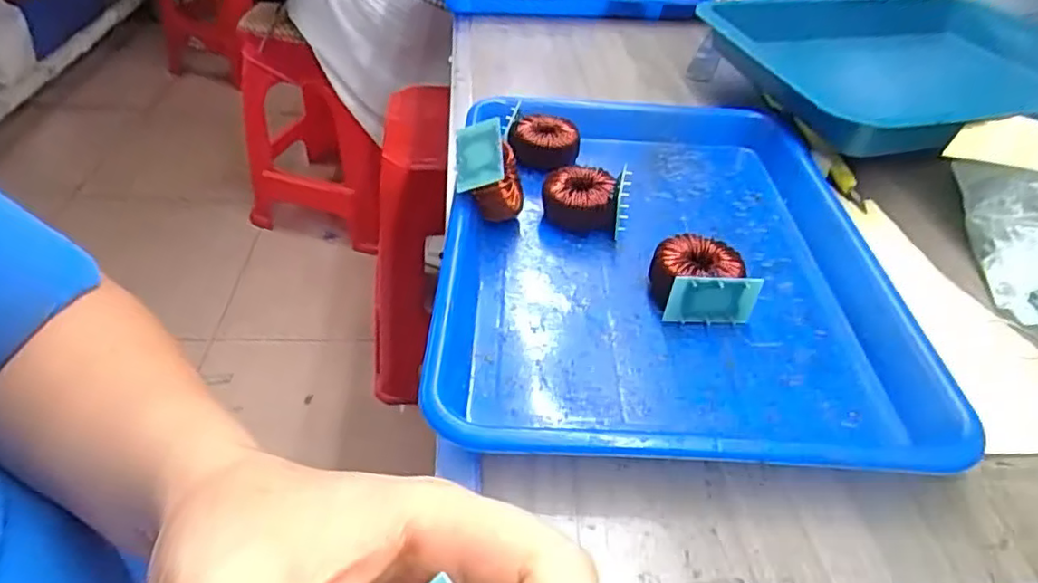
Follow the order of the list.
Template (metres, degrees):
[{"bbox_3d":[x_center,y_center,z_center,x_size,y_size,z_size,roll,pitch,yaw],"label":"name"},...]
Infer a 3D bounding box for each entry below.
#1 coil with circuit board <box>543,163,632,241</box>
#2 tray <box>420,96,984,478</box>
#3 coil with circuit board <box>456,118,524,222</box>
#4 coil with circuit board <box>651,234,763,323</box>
[{"bbox_3d":[0.043,-0.061,0.420,0.053,0.035,0.036,8,42,5],"label":"coil with circuit board"},{"bbox_3d":[0.083,-0.032,0.392,0.249,0.033,0.326,5,41,0],"label":"tray"},{"bbox_3d":[-0.019,-0.075,0.401,0.031,0.043,0.051,-15,61,13],"label":"coil with circuit board"},{"bbox_3d":[0.103,-0.007,0.363,0.051,0.030,0.045,-3,42,-8],"label":"coil with circuit board"}]

